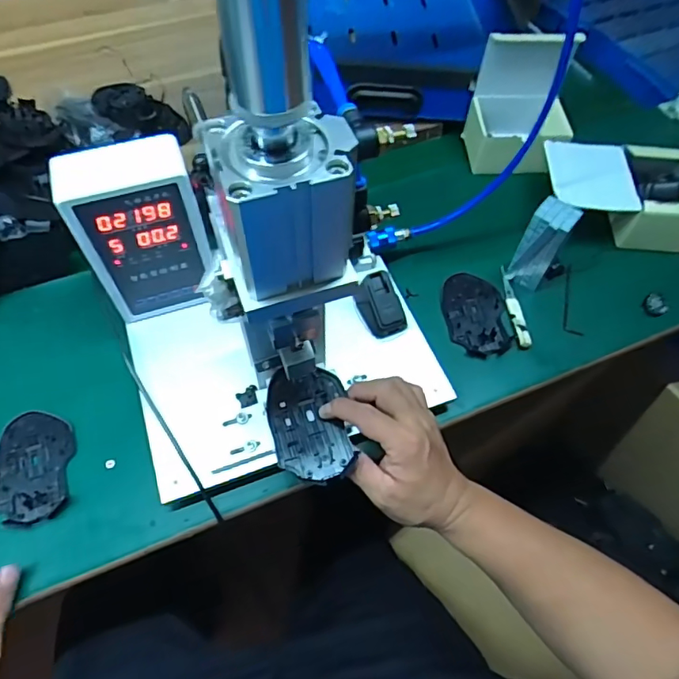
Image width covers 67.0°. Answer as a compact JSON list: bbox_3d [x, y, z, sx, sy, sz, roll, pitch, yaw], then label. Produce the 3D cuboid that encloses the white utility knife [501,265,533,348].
[{"bbox_3d":[0.206,-0.040,0.604,0.015,0.007,0.108,-3,59,-3],"label":"white utility knife"}]

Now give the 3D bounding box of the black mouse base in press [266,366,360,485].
[{"bbox_3d":[-0.027,0.077,0.461,0.069,0.010,0.106,-10,59,-7],"label":"black mouse base in press"}]

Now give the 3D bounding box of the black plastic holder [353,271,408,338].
[{"bbox_3d":[0.045,-0.038,0.556,0.043,0.038,0.064,-26,63,-16],"label":"black plastic holder"}]

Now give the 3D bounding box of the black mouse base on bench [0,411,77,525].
[{"bbox_3d":[-0.298,0.122,0.498,0.070,0.008,0.106,-9,59,-7],"label":"black mouse base on bench"}]

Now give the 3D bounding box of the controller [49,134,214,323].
[{"bbox_3d":[-0.190,-0.102,0.498,0.101,0.160,0.059,-14,60,-10],"label":"controller"}]

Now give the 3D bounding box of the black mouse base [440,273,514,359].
[{"bbox_3d":[0.158,-0.032,0.599,0.071,0.013,0.113,-2,59,-3],"label":"black mouse base"}]

